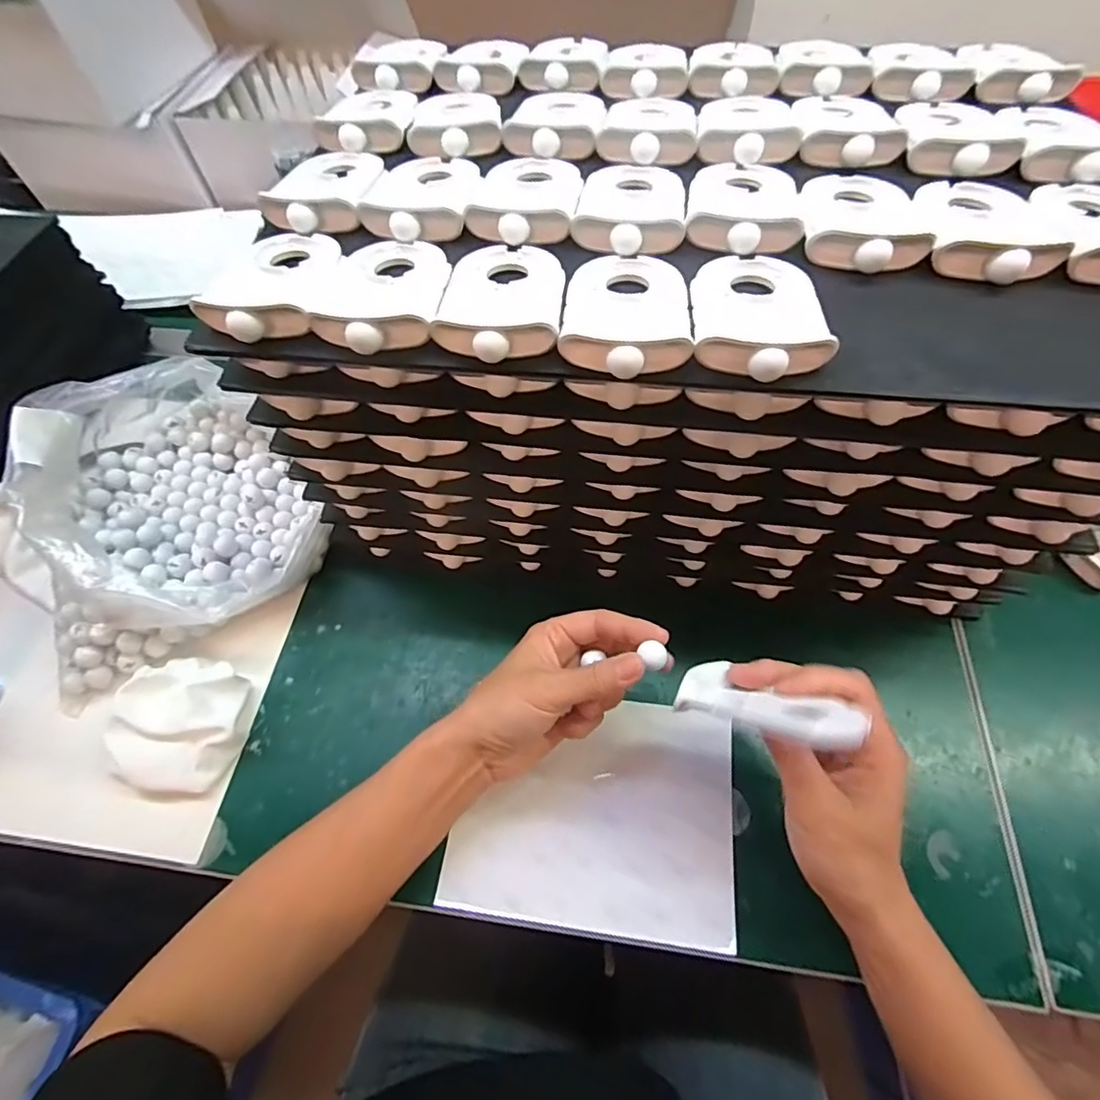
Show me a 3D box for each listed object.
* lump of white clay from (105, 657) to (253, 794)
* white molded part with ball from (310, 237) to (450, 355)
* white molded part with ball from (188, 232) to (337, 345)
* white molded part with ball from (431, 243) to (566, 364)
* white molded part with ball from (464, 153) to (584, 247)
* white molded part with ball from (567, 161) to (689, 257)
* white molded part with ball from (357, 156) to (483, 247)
[{"bbox_3d":[-0.244,0.115,0.378,0.076,0.041,0.087,11,61,9],"label":"lump of white clay"},{"bbox_3d":[-0.080,-0.131,0.278,0.059,0.016,0.087,0,59,3],"label":"white molded part with ball"},{"bbox_3d":[-0.135,-0.138,0.282,0.047,0.019,0.086,1,59,3],"label":"white molded part with ball"},{"bbox_3d":[-0.023,-0.124,0.271,0.057,0.013,0.085,2,60,4],"label":"white molded part with ball"},{"bbox_3d":[-0.012,-0.201,0.316,0.056,0.016,0.091,6,60,6],"label":"white molded part with ball"},{"bbox_3d":[0.046,-0.190,0.308,0.057,0.017,0.084,9,60,8],"label":"white molded part with ball"},{"bbox_3d":[-0.071,-0.202,0.320,0.060,0.015,0.086,5,60,6],"label":"white molded part with ball"}]

